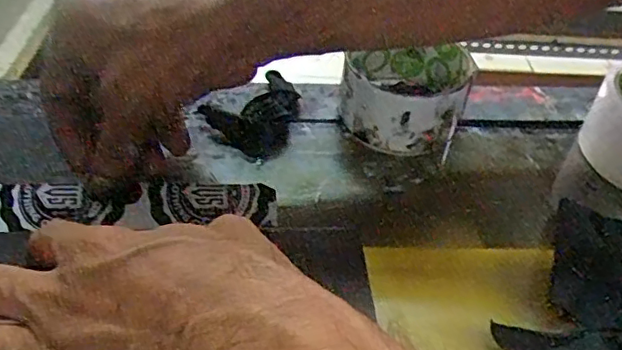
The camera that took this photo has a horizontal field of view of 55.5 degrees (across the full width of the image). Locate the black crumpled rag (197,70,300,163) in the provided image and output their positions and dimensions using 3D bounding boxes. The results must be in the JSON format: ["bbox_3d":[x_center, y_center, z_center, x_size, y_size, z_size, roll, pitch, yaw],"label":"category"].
[{"bbox_3d":[-0.030,-0.038,0.377,0.066,0.016,0.055,-24,51,-28],"label":"black crumpled rag"}]

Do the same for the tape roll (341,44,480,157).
[{"bbox_3d":[0.061,-0.057,0.387,0.076,0.046,0.083,12,43,6],"label":"tape roll"}]

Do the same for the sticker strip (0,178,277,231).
[{"bbox_3d":[-0.098,0.014,0.313,0.156,0.006,0.028,0,67,-8],"label":"sticker strip"}]

